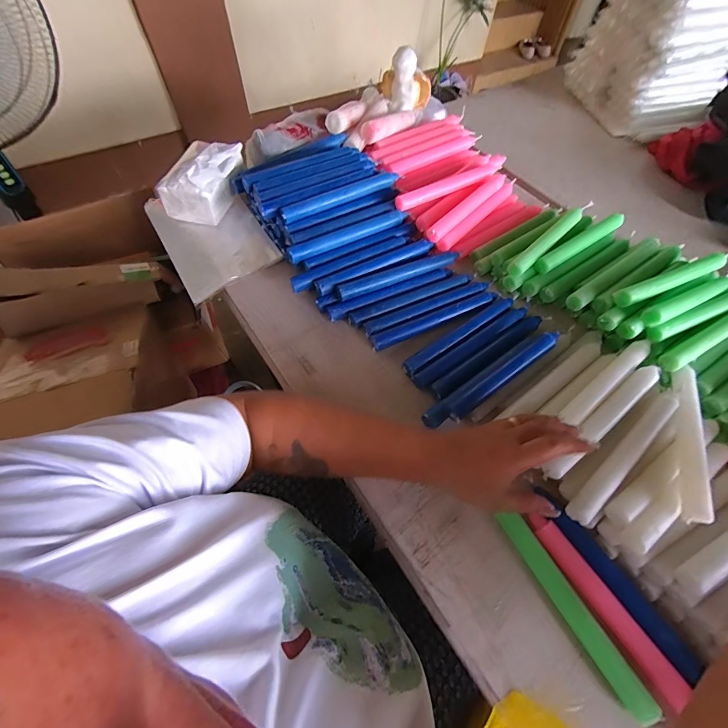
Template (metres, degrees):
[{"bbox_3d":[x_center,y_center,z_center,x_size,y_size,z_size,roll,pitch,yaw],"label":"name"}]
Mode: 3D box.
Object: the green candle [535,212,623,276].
[{"bbox_3d":[0.336,-0.187,0.540,0.201,0.023,0.025,-32,66,-19],"label":"green candle"}]

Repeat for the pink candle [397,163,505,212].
[{"bbox_3d":[0.146,-0.299,0.592,0.224,0.028,0.029,-30,65,-18],"label":"pink candle"}]

